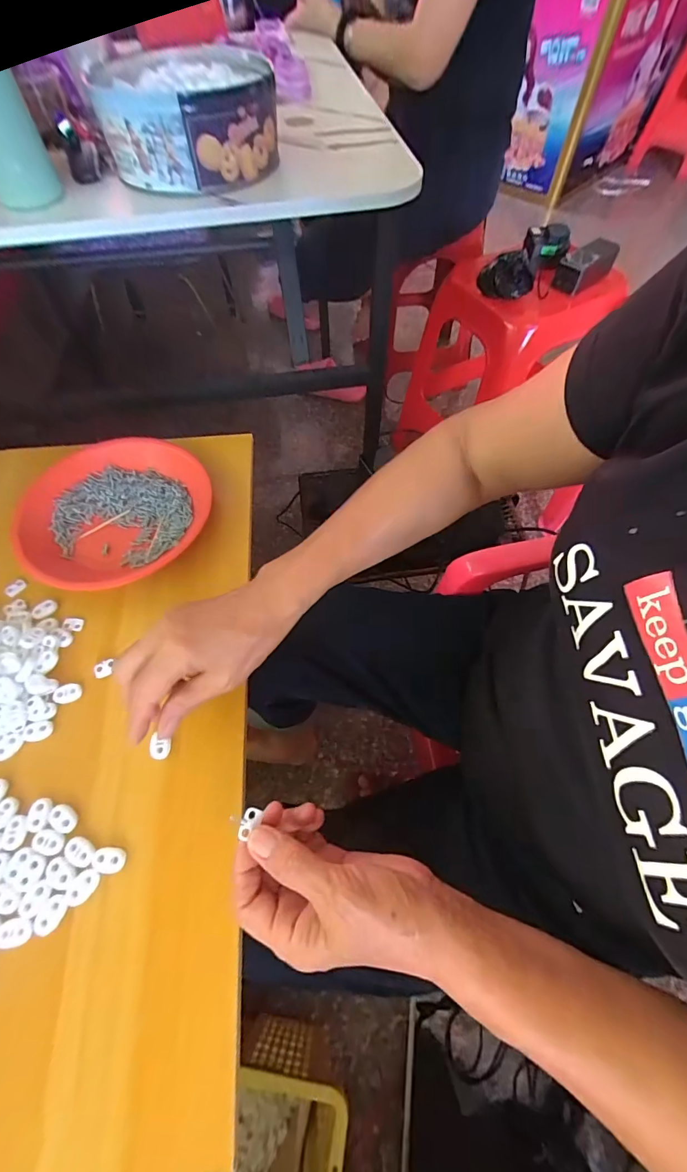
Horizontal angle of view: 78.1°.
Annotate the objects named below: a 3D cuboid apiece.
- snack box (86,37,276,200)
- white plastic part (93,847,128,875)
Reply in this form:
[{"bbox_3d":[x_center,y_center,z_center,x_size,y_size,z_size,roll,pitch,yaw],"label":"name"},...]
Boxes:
[{"bbox_3d":[-0.173,-0.544,0.494,0.182,0.074,0.189,-4,60,-2],"label":"snack box"},{"bbox_3d":[-0.170,0.199,0.307,0.022,0.004,0.015,9,61,6],"label":"white plastic part"}]

